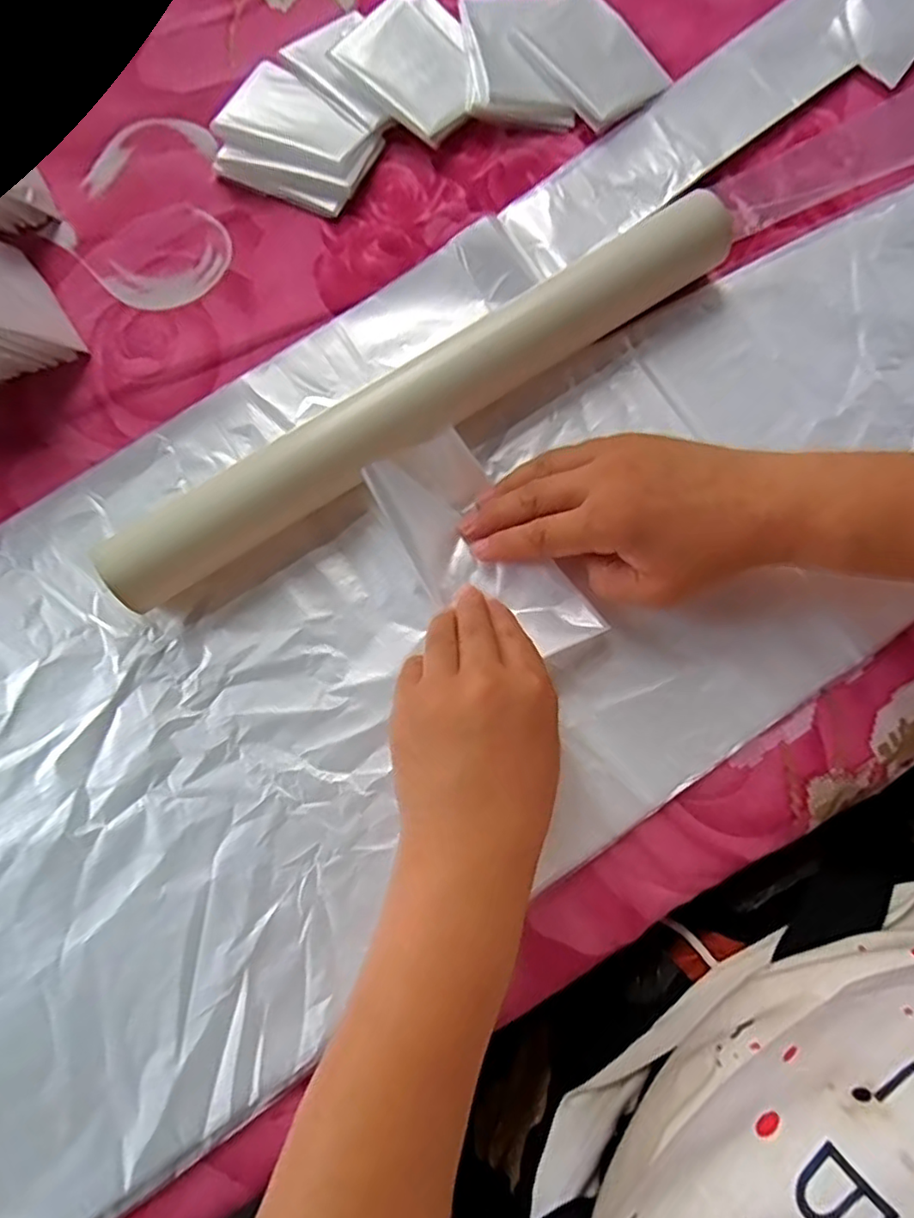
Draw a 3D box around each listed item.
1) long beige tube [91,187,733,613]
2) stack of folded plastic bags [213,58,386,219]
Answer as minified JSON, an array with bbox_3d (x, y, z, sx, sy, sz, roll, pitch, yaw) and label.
[{"bbox_3d":[-0.017,-0.105,0.319,0.346,0.042,0.037,-32,81,-5],"label":"long beige tube"},{"bbox_3d":[-0.095,-0.280,0.372,0.094,0.020,0.073,26,81,5],"label":"stack of folded plastic bags"}]

